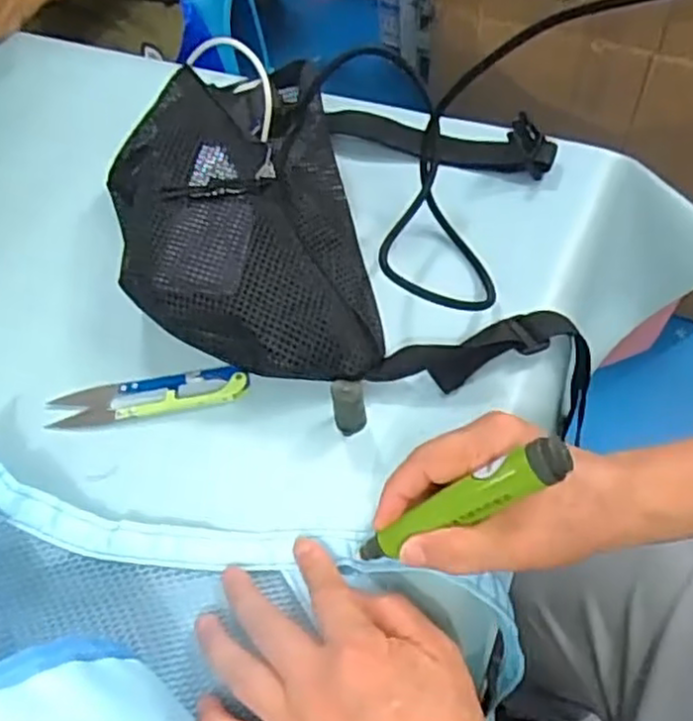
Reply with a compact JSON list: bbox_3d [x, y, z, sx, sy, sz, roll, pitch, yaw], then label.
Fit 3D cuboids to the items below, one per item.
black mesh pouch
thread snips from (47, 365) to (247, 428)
[{"bbox_3d":[-0.008,-0.095,0.463,0.326,0.069,0.263,4,56,8],"label":"black mesh pouch"},{"bbox_3d":[-0.120,0.021,0.425,0.120,0.009,0.026,-8,55,0],"label":"thread snips"}]

